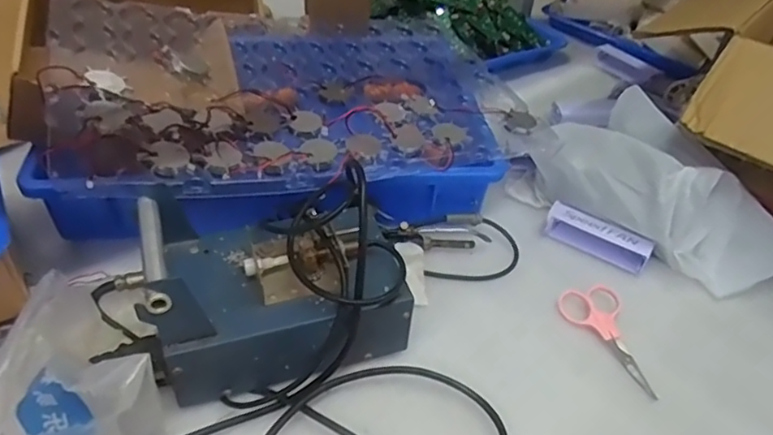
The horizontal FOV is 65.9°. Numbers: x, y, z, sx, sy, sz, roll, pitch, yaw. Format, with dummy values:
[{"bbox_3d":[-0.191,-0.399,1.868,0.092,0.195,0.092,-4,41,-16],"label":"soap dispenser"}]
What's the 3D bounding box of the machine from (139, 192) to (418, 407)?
[{"bbox_3d":[-0.090,0.051,0.451,0.200,0.109,0.115,-10,44,-17],"label":"machine"}]

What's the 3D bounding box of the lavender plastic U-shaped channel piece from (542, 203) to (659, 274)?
[{"bbox_3d":[0.208,0.019,0.588,0.100,0.026,0.031,26,45,22],"label":"lavender plastic U-shaped channel piece"}]

